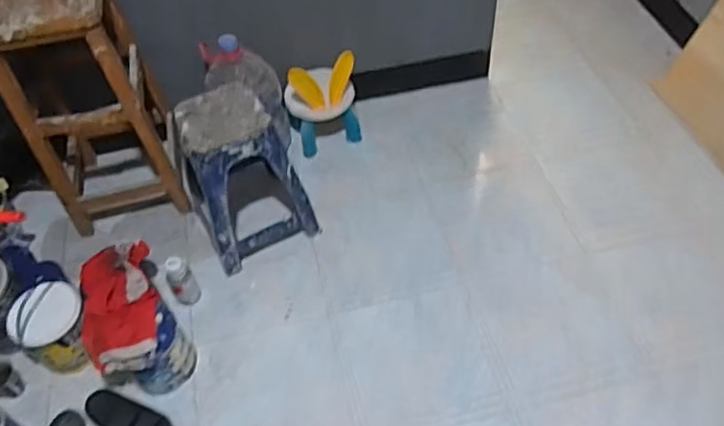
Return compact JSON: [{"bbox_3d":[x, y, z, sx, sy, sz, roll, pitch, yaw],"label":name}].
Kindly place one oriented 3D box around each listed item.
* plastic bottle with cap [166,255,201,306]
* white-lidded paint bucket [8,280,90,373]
[{"bbox_3d":[-0.519,0.195,1.778,0.070,0.187,0.070,-30,56,-17],"label":"plastic bottle with cap"},{"bbox_3d":[-0.847,0.320,1.717,0.189,0.218,0.186,-2,53,3],"label":"white-lidded paint bucket"}]

